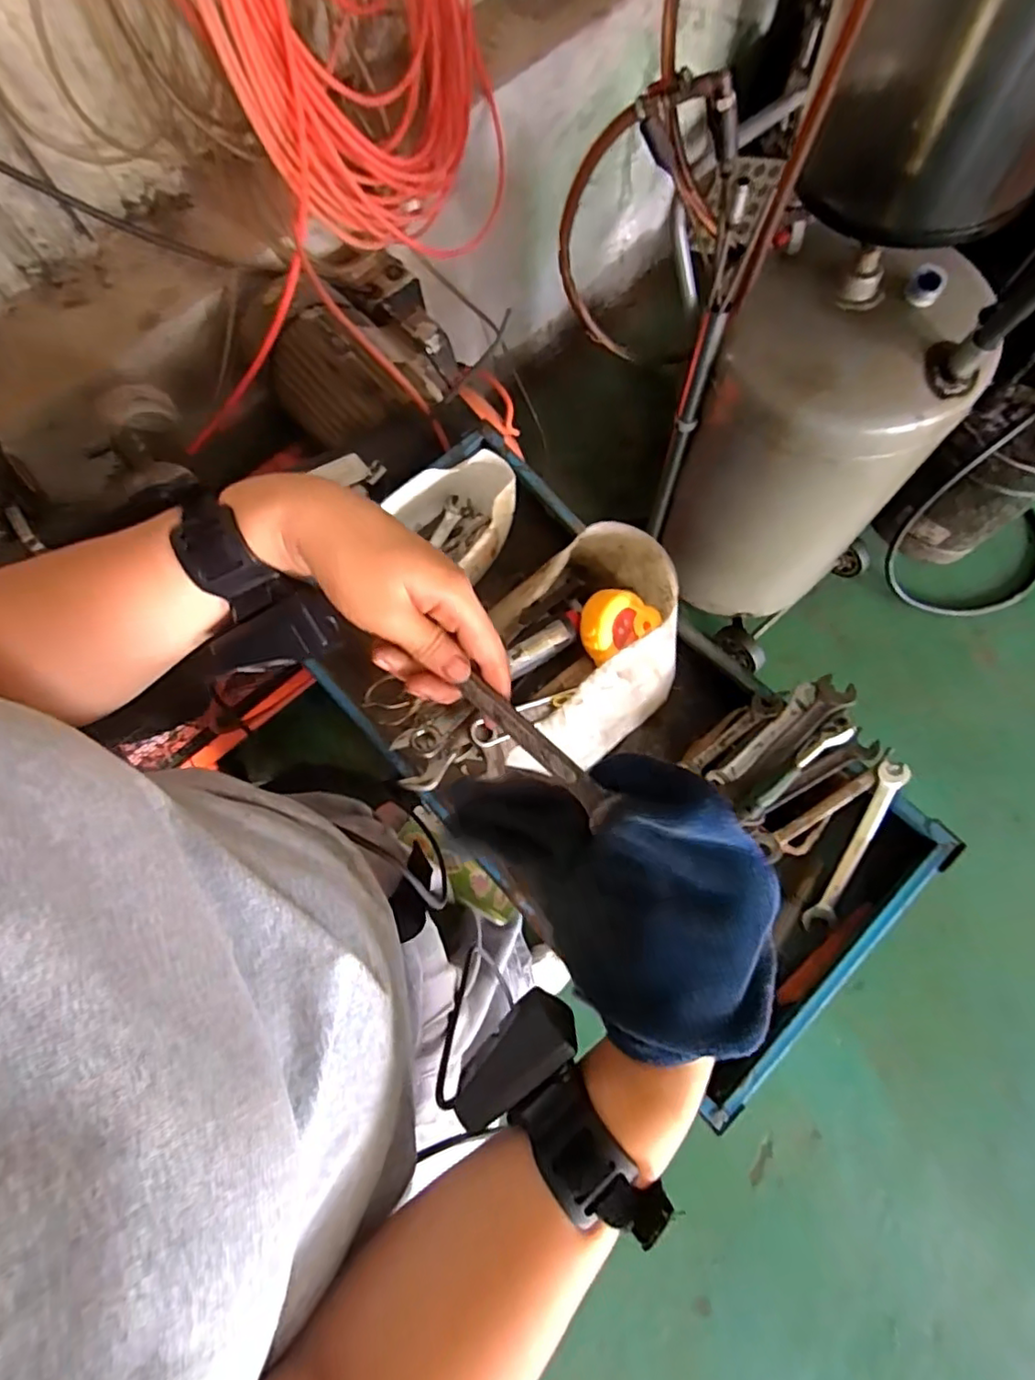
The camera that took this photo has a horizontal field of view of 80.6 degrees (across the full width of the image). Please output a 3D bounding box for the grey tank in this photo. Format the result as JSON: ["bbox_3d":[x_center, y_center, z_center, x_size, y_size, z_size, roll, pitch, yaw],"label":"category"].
[{"bbox_3d":[0.454,-0.385,1.049,0.333,0.599,0.287,24,79,7],"label":"grey tank"}]

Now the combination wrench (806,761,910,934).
[{"bbox_3d":[0.341,0.159,0.615,0.027,0.012,0.185,24,98,7],"label":"combination wrench"}]

